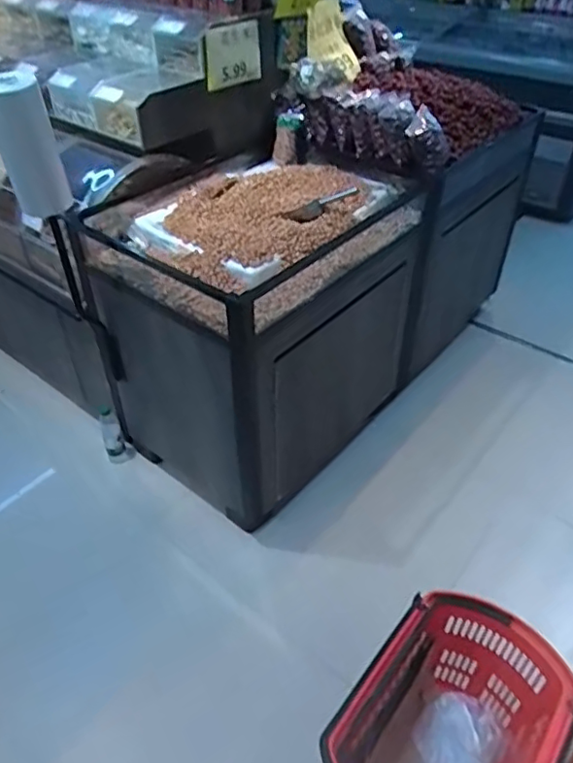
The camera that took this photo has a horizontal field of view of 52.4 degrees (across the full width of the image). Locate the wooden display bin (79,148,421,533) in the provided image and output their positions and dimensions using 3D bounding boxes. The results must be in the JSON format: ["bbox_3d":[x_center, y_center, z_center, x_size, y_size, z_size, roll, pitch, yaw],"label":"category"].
[{"bbox_3d":[-0.086,-0.181,1.732,0.652,0.734,0.731,29,49,28],"label":"wooden display bin"}]

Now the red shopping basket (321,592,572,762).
[{"bbox_3d":[0.276,0.729,1.097,0.337,0.335,0.554,26,48,26],"label":"red shopping basket"}]

